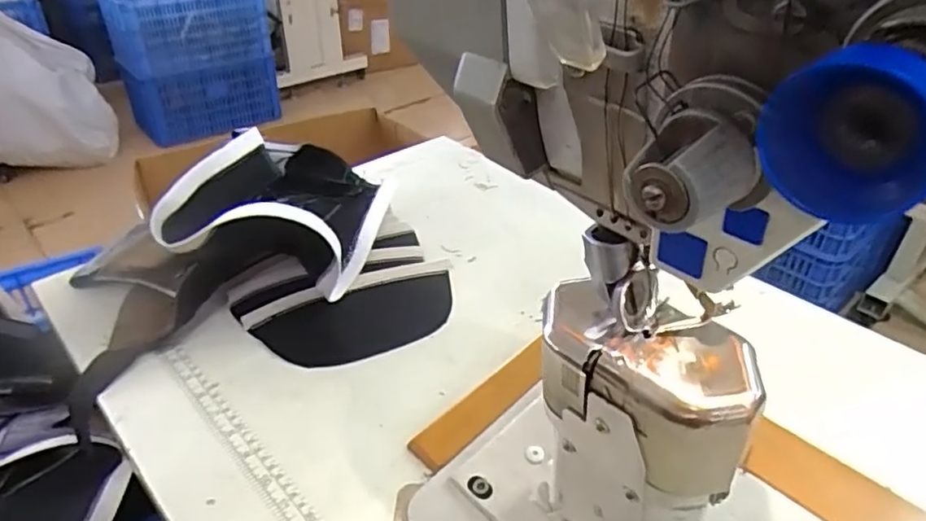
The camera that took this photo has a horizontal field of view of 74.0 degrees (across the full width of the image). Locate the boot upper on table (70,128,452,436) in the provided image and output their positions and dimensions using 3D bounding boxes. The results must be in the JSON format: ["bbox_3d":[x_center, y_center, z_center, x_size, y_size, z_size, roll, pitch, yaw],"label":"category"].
[{"bbox_3d":[-0.187,-0.019,0.539,0.323,0.138,0.235,-19,39,-23],"label":"boot upper on table"}]

